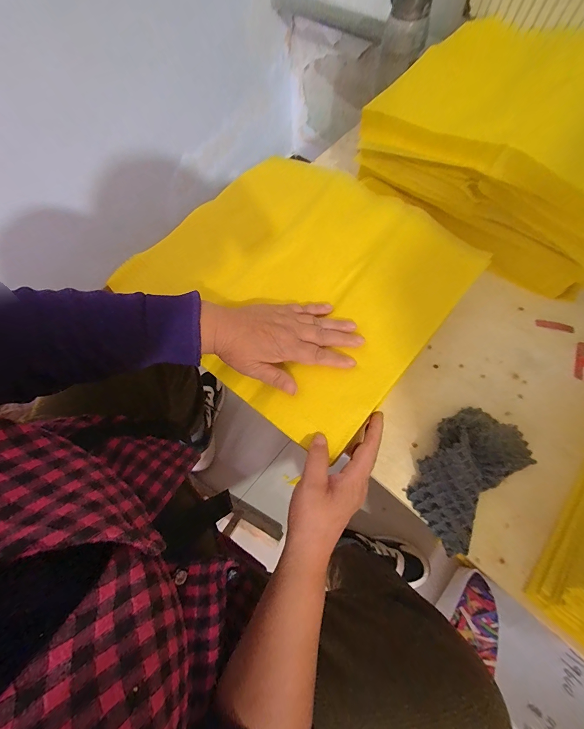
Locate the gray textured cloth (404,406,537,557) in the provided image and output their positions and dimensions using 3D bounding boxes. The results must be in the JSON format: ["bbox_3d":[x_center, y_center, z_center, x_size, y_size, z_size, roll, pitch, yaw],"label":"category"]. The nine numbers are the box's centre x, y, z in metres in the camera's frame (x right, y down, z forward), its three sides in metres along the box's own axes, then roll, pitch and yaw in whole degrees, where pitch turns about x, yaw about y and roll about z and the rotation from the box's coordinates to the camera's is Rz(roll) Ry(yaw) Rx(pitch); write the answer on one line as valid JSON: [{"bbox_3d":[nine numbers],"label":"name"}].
[{"bbox_3d":[0.191,0.112,0.324,0.089,0.042,0.149,42,76,18],"label":"gray textured cloth"}]

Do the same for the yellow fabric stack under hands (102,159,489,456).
[{"bbox_3d":[0.005,-0.115,0.376,0.350,0.028,0.313,38,75,16],"label":"yellow fabric stack under hands"}]

